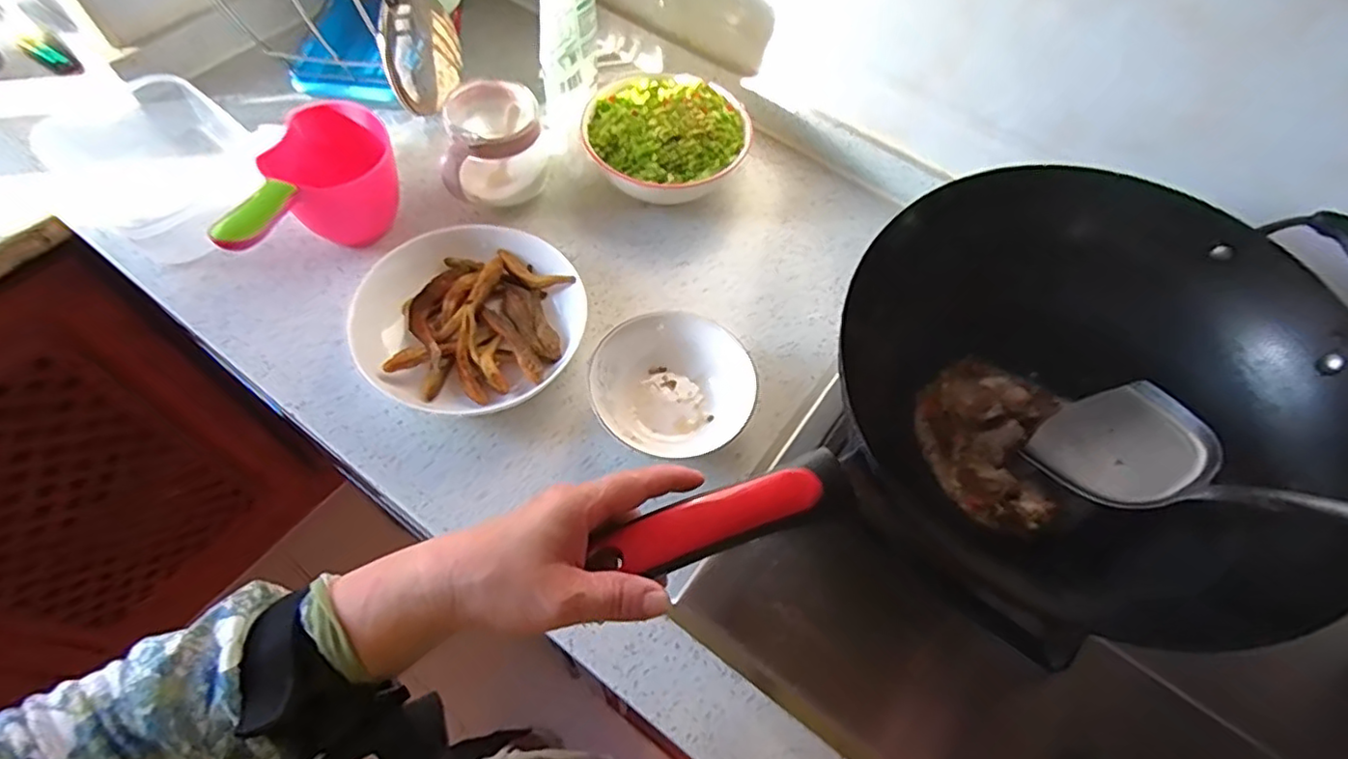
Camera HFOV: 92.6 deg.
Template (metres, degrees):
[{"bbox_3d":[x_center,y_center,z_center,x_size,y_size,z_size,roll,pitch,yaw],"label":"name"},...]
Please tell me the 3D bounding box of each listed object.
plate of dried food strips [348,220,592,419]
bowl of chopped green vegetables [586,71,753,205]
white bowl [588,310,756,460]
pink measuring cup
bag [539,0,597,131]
[{"bbox_3d":[-0.175,-0.056,0.574,0.181,0.048,0.190,2,59,-3],"label":"plate of dried food strips"},{"bbox_3d":[-0.007,-0.248,0.681,0.164,0.078,0.141,-14,61,-12],"label":"bowl of chopped green vegetables"},{"bbox_3d":[0.001,0.002,0.546,0.135,0.047,0.115,-2,59,-6],"label":"white bowl"},{"bbox_3d":[-0.330,-0.166,0.589,0.099,0.101,0.180,34,62,16],"label":"pink measuring cup"},{"bbox_3d":[-0.110,-0.356,0.668,0.017,0.199,0.089,32,55,15],"label":"bag"}]

